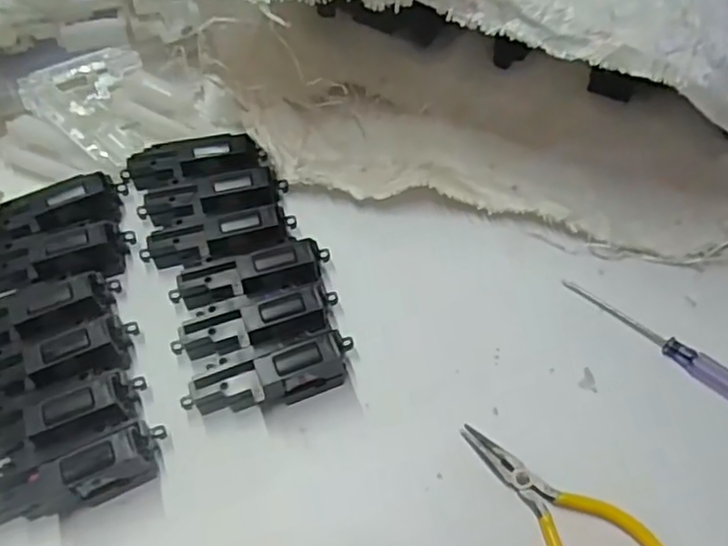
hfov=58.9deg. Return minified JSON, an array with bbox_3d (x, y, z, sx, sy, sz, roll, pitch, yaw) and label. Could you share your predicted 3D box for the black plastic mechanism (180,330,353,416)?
[{"bbox_3d":[-0.056,0.063,0.389,0.104,0.038,0.028,-16,58,-11],"label":"black plastic mechanism"}]

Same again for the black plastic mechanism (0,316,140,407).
[{"bbox_3d":[-0.194,0.056,0.395,0.107,0.036,0.039,-20,60,-13],"label":"black plastic mechanism"}]

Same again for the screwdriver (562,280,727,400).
[{"bbox_3d":[0.187,0.041,0.411,0.129,0.012,0.014,37,64,21],"label":"screwdriver"}]

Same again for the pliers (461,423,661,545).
[{"bbox_3d":[0.104,0.134,0.361,0.125,0.012,0.050,38,64,22],"label":"pliers"}]

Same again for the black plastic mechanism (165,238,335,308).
[{"bbox_3d":[-0.076,0.001,0.429,0.105,0.033,0.033,-9,57,-6],"label":"black plastic mechanism"}]

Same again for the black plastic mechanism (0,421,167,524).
[{"bbox_3d":[-0.165,0.114,0.357,0.101,0.035,0.032,-15,58,-11],"label":"black plastic mechanism"}]

